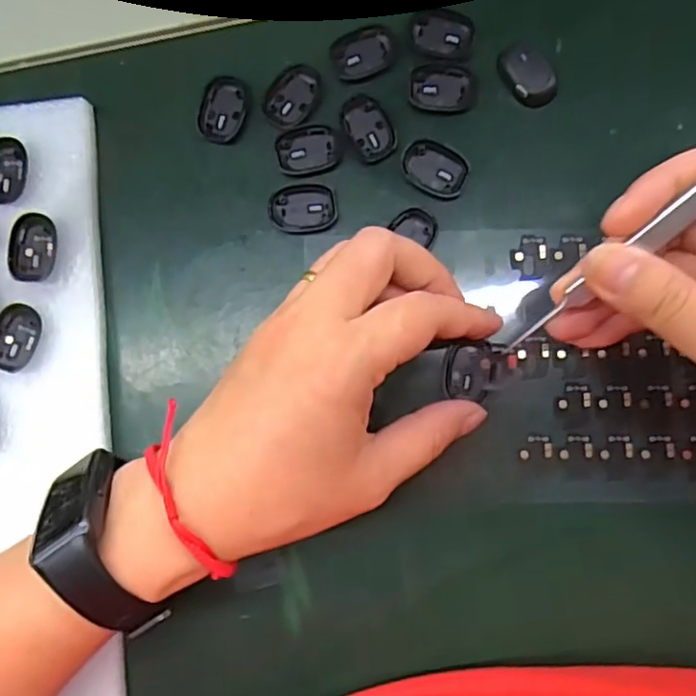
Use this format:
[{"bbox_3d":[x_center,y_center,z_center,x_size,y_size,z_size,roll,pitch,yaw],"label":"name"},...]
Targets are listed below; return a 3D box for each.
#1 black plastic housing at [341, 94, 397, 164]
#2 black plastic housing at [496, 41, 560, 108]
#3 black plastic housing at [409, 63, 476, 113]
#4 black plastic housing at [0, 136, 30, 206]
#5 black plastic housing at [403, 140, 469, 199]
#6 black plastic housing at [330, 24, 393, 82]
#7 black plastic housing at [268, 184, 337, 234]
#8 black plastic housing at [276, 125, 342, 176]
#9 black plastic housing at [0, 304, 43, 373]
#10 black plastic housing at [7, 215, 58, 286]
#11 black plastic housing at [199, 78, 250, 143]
[{"bbox_3d":[0.009,-0.092,0.268,0.018,0.004,0.029,-28,84,3],"label":"black plastic housing"},{"bbox_3d":[0.075,-0.113,0.265,0.018,0.005,0.028,-33,84,2],"label":"black plastic housing"},{"bbox_3d":[0.040,-0.109,0.267,0.027,0.004,0.020,0,86,5],"label":"black plastic housing"},{"bbox_3d":[-0.145,-0.074,0.267,0.021,0.004,0.028,11,87,6],"label":"black plastic housing"},{"bbox_3d":[0.036,-0.074,0.265,0.028,0.005,0.018,28,89,6],"label":"black plastic housing"},{"bbox_3d":[0.006,-0.124,0.269,0.025,0.004,0.021,-20,85,3],"label":"black plastic housing"},{"bbox_3d":[-0.019,-0.058,0.268,0.028,0.006,0.019,2,86,5],"label":"black plastic housing"},{"bbox_3d":[-0.016,-0.083,0.270,0.027,0.004,0.020,-7,86,4],"label":"black plastic housing"},{"bbox_3d":[-0.137,-0.004,0.262,0.019,0.004,0.028,22,88,6],"label":"black plastic housing"},{"bbox_3d":[-0.130,-0.041,0.263,0.019,0.004,0.027,11,87,6],"label":"black plastic housing"},{"bbox_3d":[-0.053,-0.102,0.272,0.019,0.004,0.027,13,87,6],"label":"black plastic housing"}]

